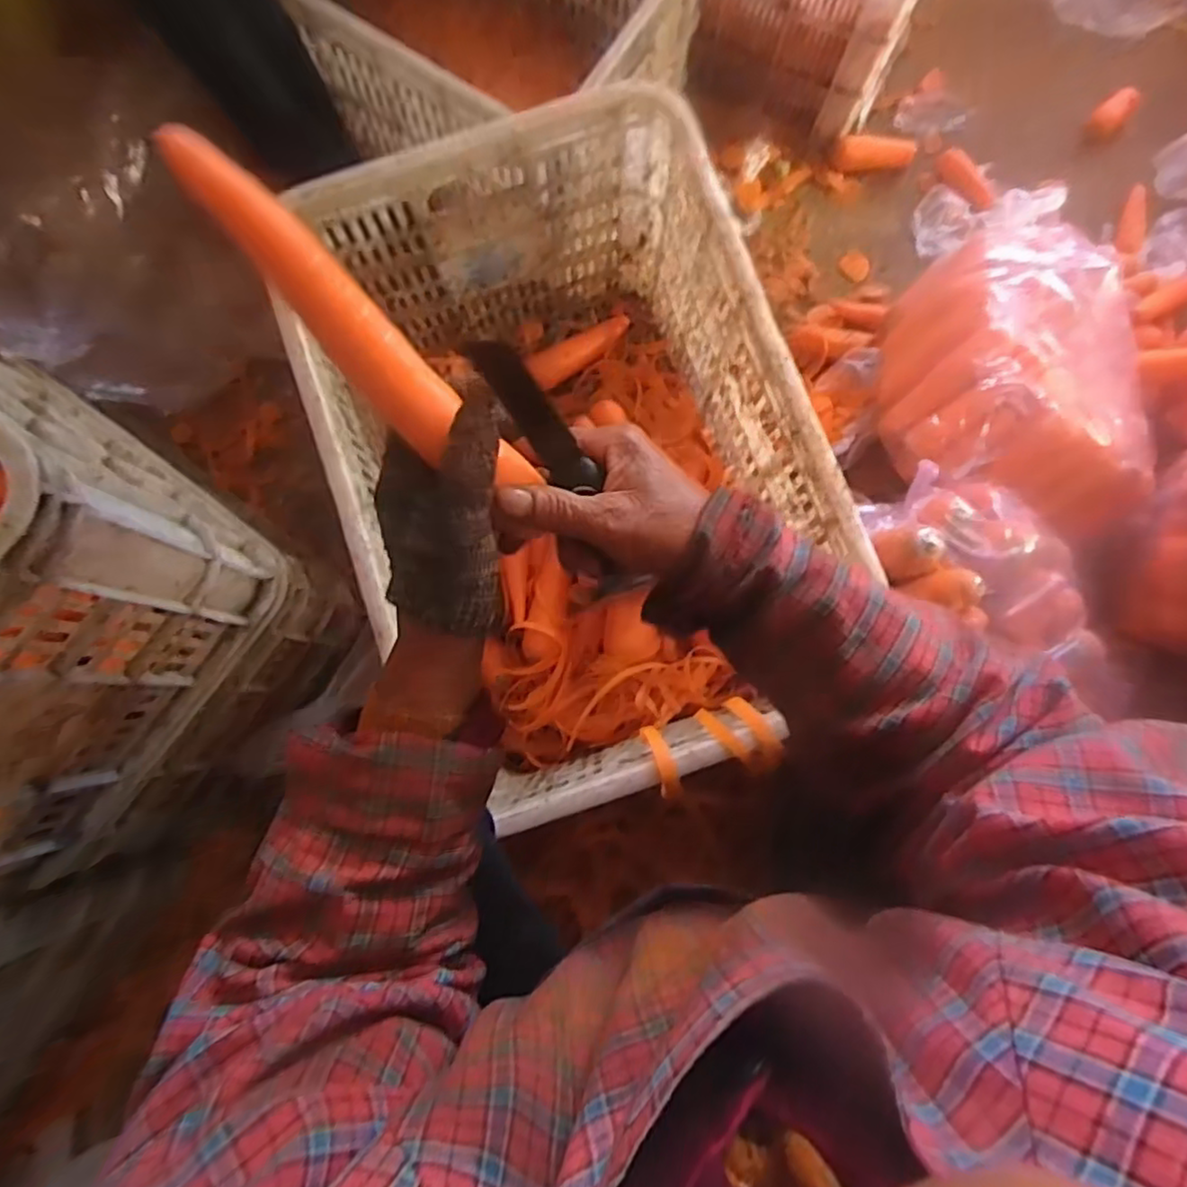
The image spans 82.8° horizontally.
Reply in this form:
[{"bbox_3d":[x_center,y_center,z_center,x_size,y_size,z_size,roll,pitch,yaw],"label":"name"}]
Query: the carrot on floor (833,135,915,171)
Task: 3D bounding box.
[{"bbox_3d":[0.380,-0.590,0.906,0.099,0.037,0.029,5,81,2],"label":"carrot on floor"}]

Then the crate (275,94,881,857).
[{"bbox_3d":[-0.016,-0.114,0.697,0.386,0.292,0.577,-20,81,-2],"label":"crate"}]

